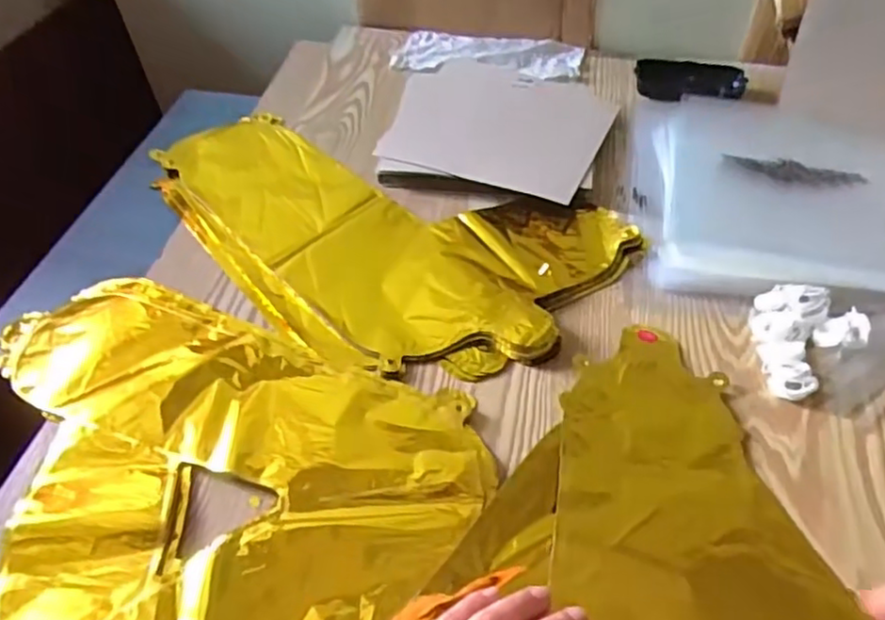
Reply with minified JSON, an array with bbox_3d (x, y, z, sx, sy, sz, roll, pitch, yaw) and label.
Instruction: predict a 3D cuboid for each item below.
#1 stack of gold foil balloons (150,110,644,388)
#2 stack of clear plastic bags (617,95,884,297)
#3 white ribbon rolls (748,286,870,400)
[{"bbox_3d":[-0.082,-0.065,0.559,0.428,0.016,0.219,20,53,19],"label":"stack of gold foil balloons"},{"bbox_3d":[0.288,-0.114,0.577,0.239,0.023,0.261,7,49,8],"label":"stack of clear plastic bags"},{"bbox_3d":[0.253,0.017,0.472,0.087,0.019,0.072,-31,54,-22],"label":"white ribbon rolls"}]

